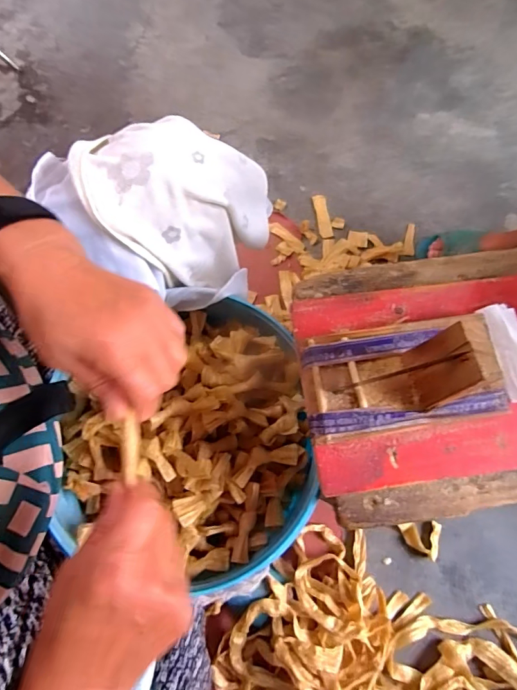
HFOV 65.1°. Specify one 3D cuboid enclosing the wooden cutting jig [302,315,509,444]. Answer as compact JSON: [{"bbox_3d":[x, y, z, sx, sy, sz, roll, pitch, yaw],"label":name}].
[{"bbox_3d":[0.118,0.015,0.301,0.163,0.076,0.083,-9,75,-3],"label":"wooden cutting jig"}]

